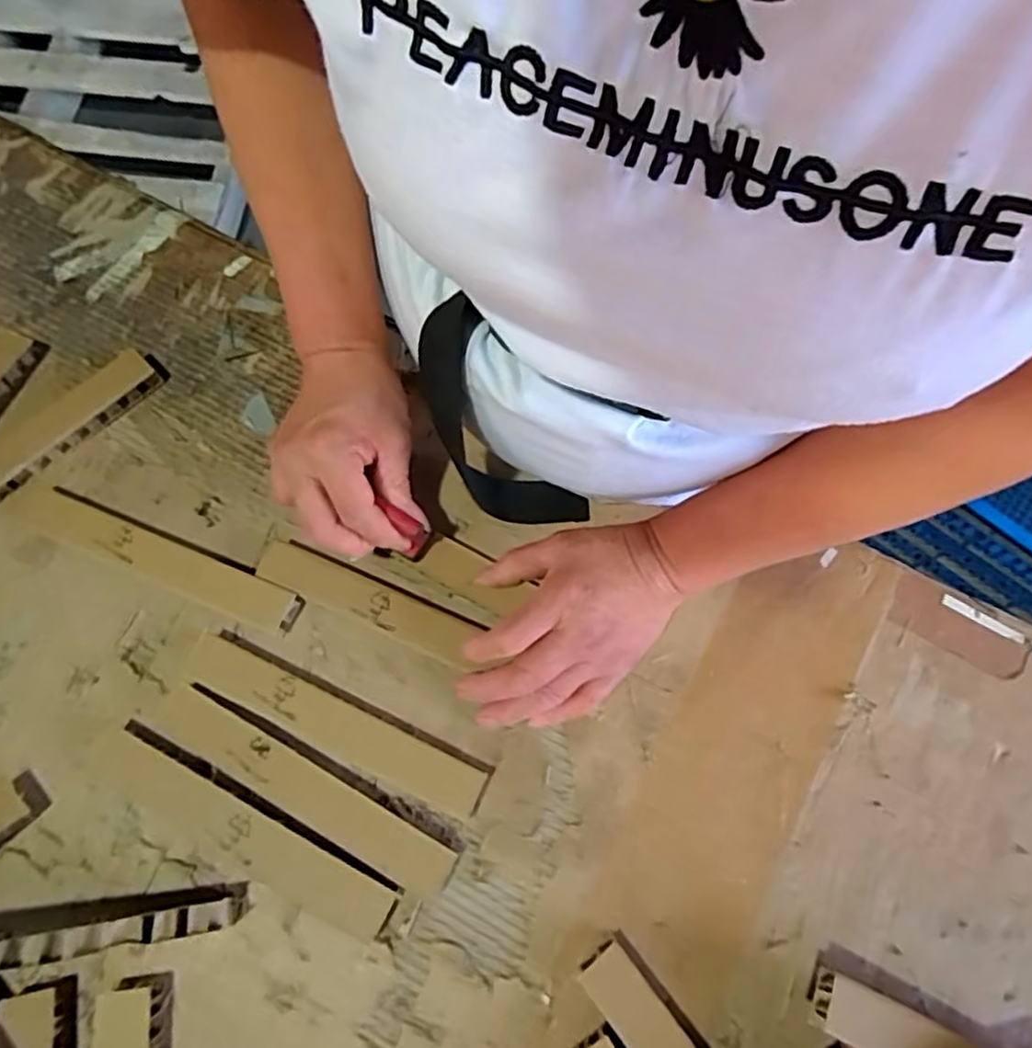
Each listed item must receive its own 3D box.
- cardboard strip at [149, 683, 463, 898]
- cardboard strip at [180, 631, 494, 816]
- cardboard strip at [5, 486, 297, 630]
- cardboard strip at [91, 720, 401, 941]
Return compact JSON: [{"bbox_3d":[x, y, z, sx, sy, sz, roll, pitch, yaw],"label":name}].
[{"bbox_3d":[-0.129,0.159,0.415,0.204,0.014,0.038,28,72,8],"label":"cardboard strip"},{"bbox_3d":[-0.114,0.125,0.426,0.204,0.015,0.036,25,72,6],"label":"cardboard strip"},{"bbox_3d":[-0.249,0.021,0.459,0.216,0.016,0.032,22,72,5],"label":"cardboard strip"},{"bbox_3d":[-0.165,0.184,0.406,0.201,0.014,0.038,27,72,7],"label":"cardboard strip"}]

